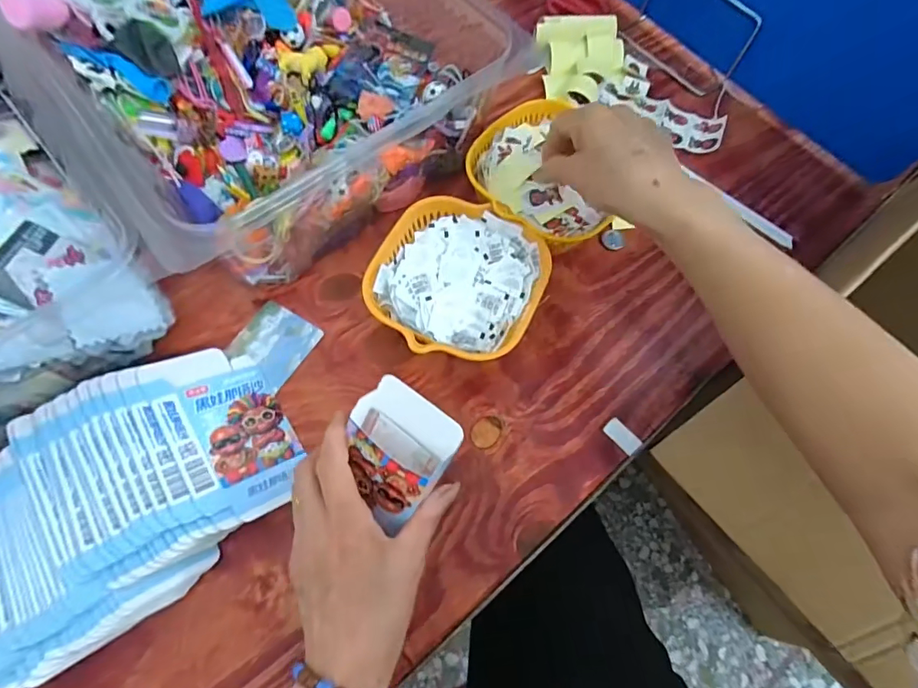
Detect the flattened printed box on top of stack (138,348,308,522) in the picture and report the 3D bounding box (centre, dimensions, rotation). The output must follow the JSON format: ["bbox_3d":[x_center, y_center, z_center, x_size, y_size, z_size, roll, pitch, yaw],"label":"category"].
[{"bbox_3d":[-0.180,0.065,0.371,0.083,0.005,0.143,-21,68,-39],"label":"flattened printed box on top of stack"}]

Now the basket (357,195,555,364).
[{"bbox_3d":[-0.002,-0.045,0.413,0.139,0.064,0.142,20,67,5],"label":"basket"}]

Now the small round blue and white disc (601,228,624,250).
[{"bbox_3d":[0.158,-0.107,0.482,0.023,0.008,0.018,27,68,8],"label":"small round blue and white disc"}]

